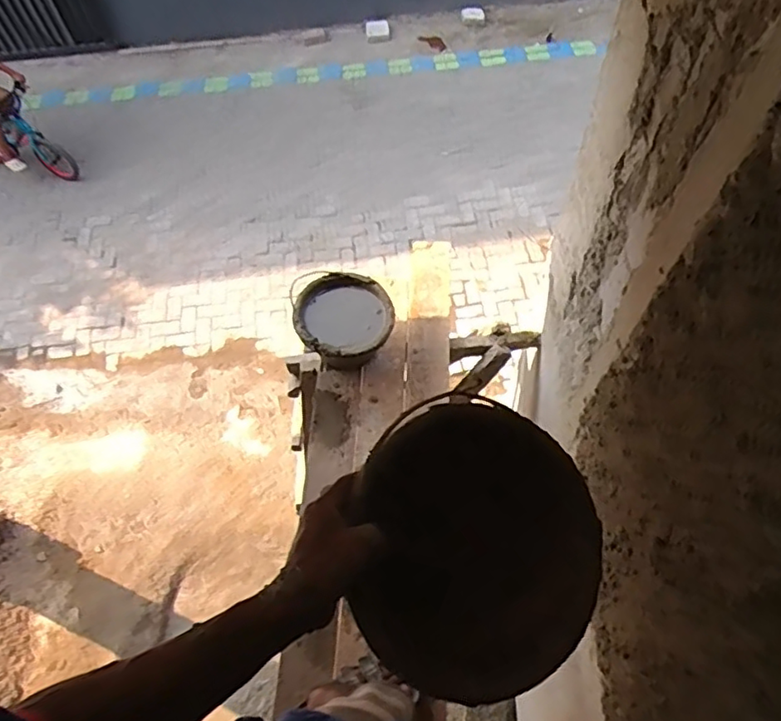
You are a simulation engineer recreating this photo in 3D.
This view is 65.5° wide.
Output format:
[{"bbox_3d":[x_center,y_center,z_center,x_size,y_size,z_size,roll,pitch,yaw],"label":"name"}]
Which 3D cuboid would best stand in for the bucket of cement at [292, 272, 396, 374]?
[{"bbox_3d":[-0.117,-0.099,1.574,0.239,0.147,0.232,-1,61,2],"label":"bucket of cement"}]

